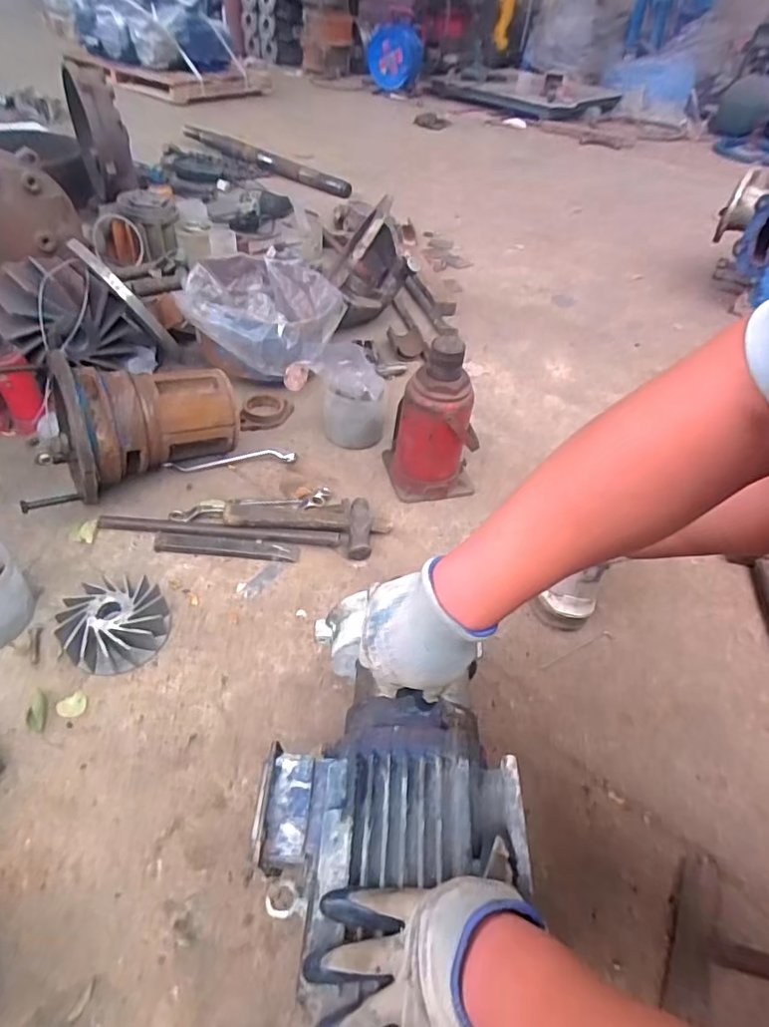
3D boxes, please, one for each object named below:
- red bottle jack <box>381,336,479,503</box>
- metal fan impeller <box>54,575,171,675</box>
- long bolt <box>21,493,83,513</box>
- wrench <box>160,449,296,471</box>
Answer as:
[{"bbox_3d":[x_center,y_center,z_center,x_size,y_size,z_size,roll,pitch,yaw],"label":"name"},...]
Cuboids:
[{"bbox_3d":[0.093,-0.161,0.966,0.152,0.292,0.135,1,47,-6],"label":"red bottle jack"},{"bbox_3d":[-0.368,0.148,0.760,0.135,0.050,0.128,-20,52,-23],"label":"metal fan impeller"},{"bbox_3d":[-0.516,-0.019,0.859,0.020,0.024,0.084,40,36,27],"label":"long bolt"},{"bbox_3d":[-0.279,-0.099,1.015,0.230,0.017,0.026,-5,48,-11],"label":"wrench"}]

